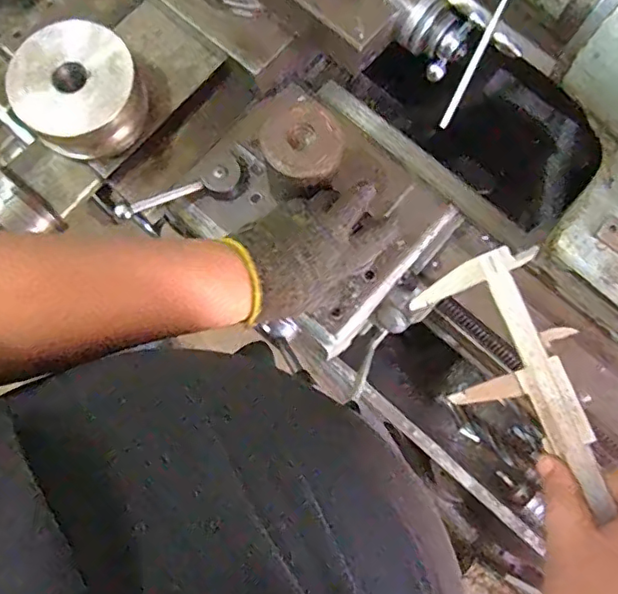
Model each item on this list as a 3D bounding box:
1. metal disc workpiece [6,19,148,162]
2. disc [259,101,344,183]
[{"bbox_3d":[-0.239,-0.214,0.592,0.122,0.062,0.122,0,79,1],"label":"metal disc workpiece"},{"bbox_3d":[-0.005,-0.143,0.526,0.070,0.011,0.073,0,79,1],"label":"disc"}]

